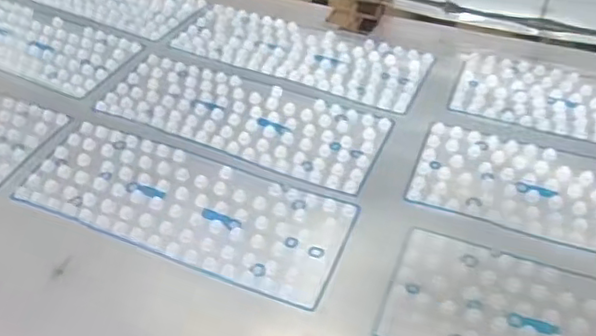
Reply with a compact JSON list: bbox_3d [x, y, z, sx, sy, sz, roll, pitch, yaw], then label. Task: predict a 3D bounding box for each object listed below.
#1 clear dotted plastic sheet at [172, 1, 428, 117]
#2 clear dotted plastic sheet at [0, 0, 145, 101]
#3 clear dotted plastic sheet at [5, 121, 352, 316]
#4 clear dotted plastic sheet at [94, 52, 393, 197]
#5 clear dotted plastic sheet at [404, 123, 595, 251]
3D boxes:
[{"bbox_3d":[0.000,-0.125,0.689,0.276,0.007,0.106,19,49,18],"label":"clear dotted plastic sheet"},{"bbox_3d":[-0.309,-0.148,0.703,0.265,0.011,0.107,19,50,19],"label":"clear dotted plastic sheet"},{"bbox_3d":[-0.096,0.028,0.532,0.276,0.008,0.107,16,49,16],"label":"clear dotted plastic sheet"},{"bbox_3d":[-0.055,-0.052,0.610,0.275,0.004,0.105,18,49,17],"label":"clear dotted plastic sheet"},{"bbox_3d":[0.238,0.024,0.529,0.273,0.006,0.104,15,48,15],"label":"clear dotted plastic sheet"}]

